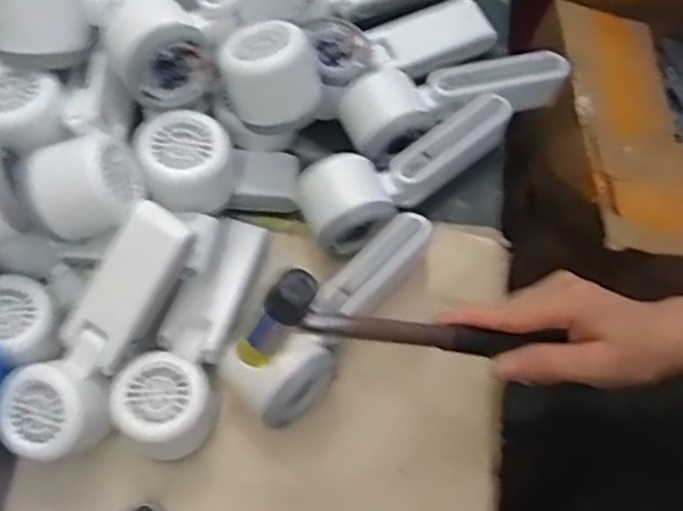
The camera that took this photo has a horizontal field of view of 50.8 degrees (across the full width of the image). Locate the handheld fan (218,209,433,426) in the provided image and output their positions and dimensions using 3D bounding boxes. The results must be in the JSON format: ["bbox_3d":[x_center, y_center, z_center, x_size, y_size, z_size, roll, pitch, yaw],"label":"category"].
[{"bbox_3d":[-0.004,0.034,0.480,0.065,0.049,0.171,41,76,15],"label":"handheld fan"}]

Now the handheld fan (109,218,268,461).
[{"bbox_3d":[-0.092,0.056,0.484,0.057,0.056,0.170,17,57,8],"label":"handheld fan"}]

